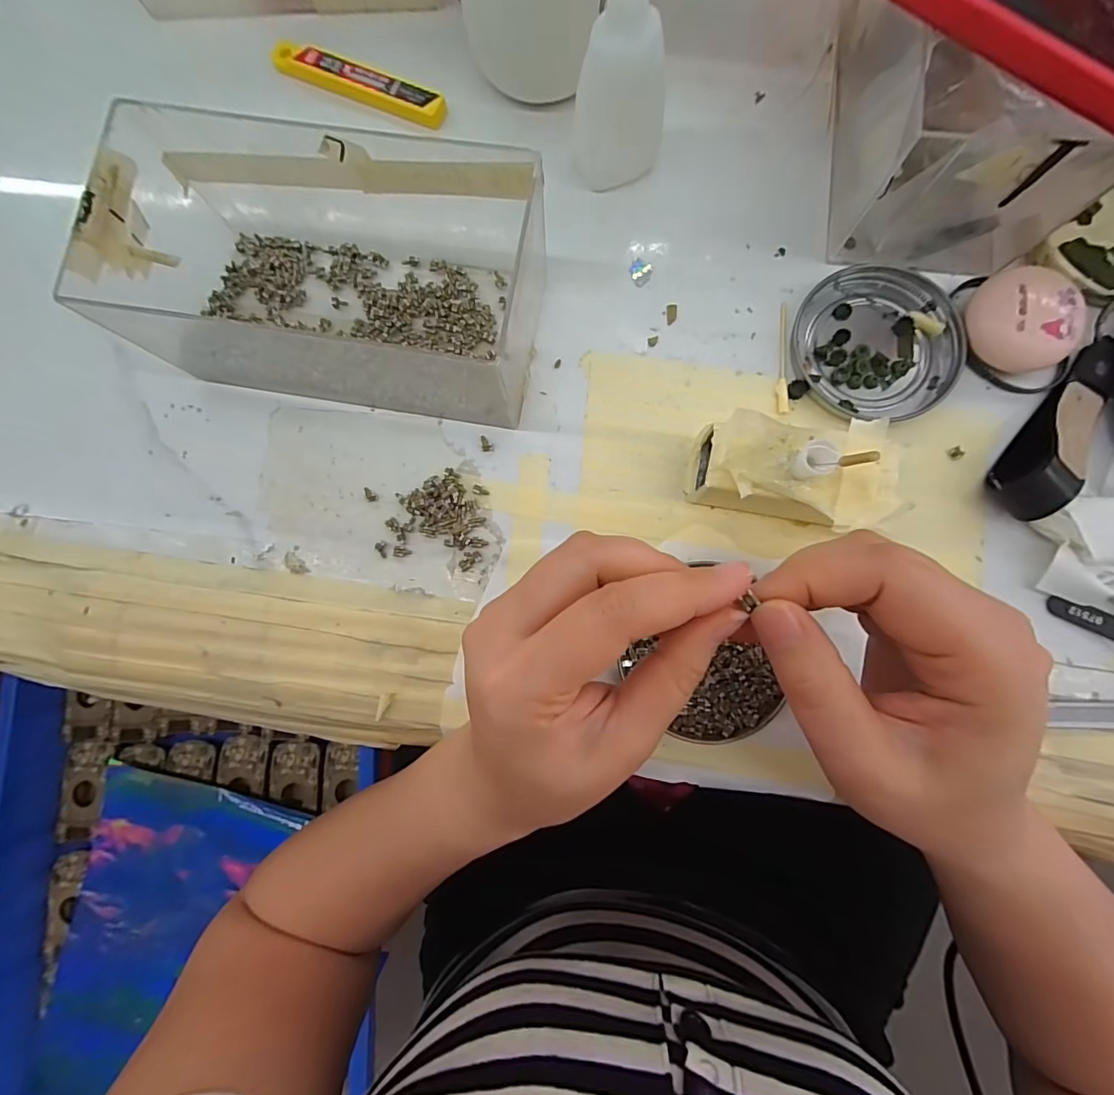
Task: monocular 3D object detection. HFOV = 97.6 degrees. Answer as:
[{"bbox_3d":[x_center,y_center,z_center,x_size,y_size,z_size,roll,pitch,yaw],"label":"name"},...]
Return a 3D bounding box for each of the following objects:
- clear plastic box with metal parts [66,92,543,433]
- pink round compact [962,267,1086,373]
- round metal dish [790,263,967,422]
[{"bbox_3d":[-0.099,-0.125,0.223,0.175,0.072,0.096,8,83,4],"label":"clear plastic box with metal parts"},{"bbox_3d":[0.219,-0.107,0.231,0.042,0.023,0.047,-34,83,-2],"label":"pink round compact"},{"bbox_3d":[0.157,-0.102,0.241,0.076,0.009,0.075,0,83,3],"label":"round metal dish"}]

